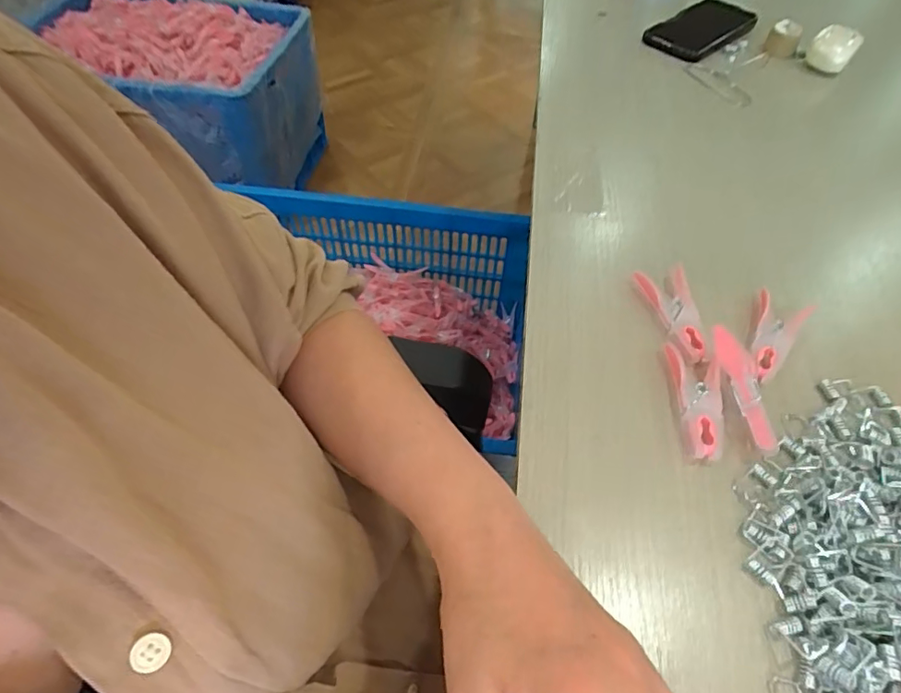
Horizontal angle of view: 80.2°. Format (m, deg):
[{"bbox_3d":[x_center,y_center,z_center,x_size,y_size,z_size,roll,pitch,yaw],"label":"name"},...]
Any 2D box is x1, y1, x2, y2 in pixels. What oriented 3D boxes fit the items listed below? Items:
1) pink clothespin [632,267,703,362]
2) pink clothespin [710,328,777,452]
[{"bbox_3d":[0.148,-0.022,0.359,0.031,0.007,0.072,-12,60,11],"label":"pink clothespin"},{"bbox_3d":[0.178,0.026,0.326,0.019,0.021,0.078,2,54,0],"label":"pink clothespin"}]

